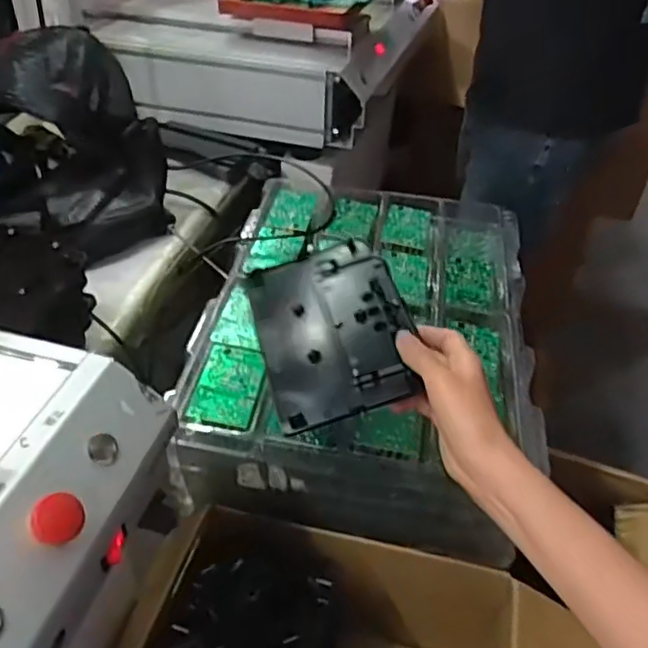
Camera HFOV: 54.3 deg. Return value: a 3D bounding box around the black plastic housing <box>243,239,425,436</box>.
[{"bbox_3d":[0.008,0.002,0.576,0.135,0.015,0.184,-19,53,1],"label":"black plastic housing"}]

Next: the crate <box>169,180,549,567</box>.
[{"bbox_3d":[0.055,0.014,0.789,0.362,0.137,0.484,7,40,4],"label":"crate"}]

